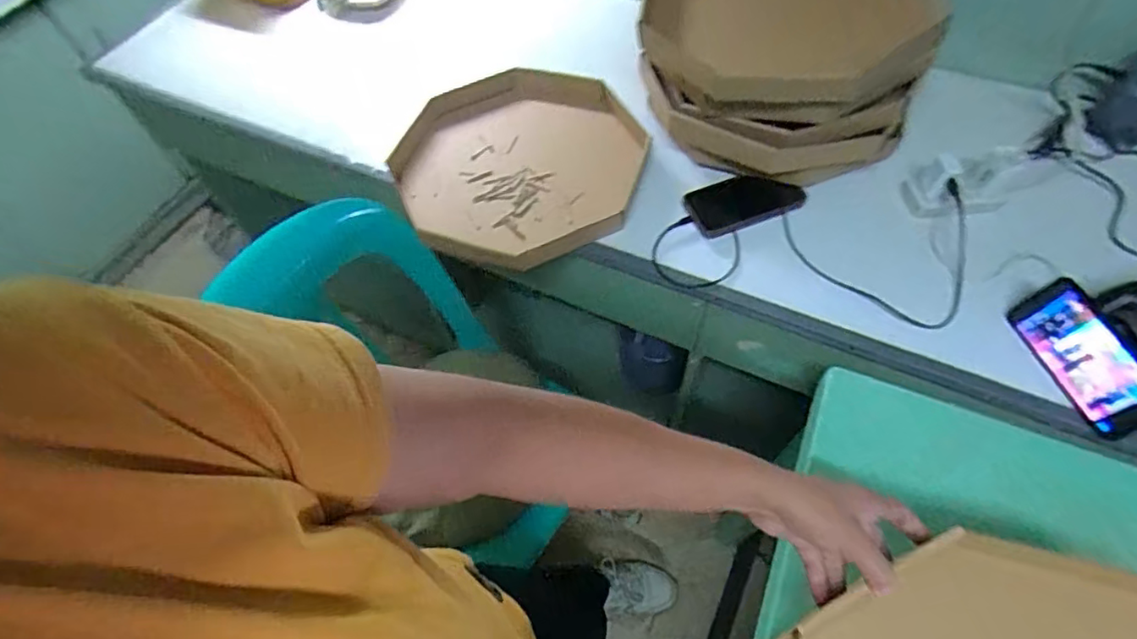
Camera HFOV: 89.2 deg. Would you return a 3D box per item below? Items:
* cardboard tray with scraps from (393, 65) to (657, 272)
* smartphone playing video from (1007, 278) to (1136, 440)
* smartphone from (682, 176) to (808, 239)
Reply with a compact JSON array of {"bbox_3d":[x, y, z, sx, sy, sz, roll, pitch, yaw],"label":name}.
[{"bbox_3d":[-0.075,-0.228,0.837,0.371,0.087,0.352,-5,49,0],"label":"cardboard tray with scraps"},{"bbox_3d":[0.549,0.041,0.614,0.012,0.079,0.161,-4,57,-19],"label":"smartphone playing video"},{"bbox_3d":[0.236,-0.160,0.776,0.154,0.012,0.076,-15,68,-2],"label":"smartphone"}]

